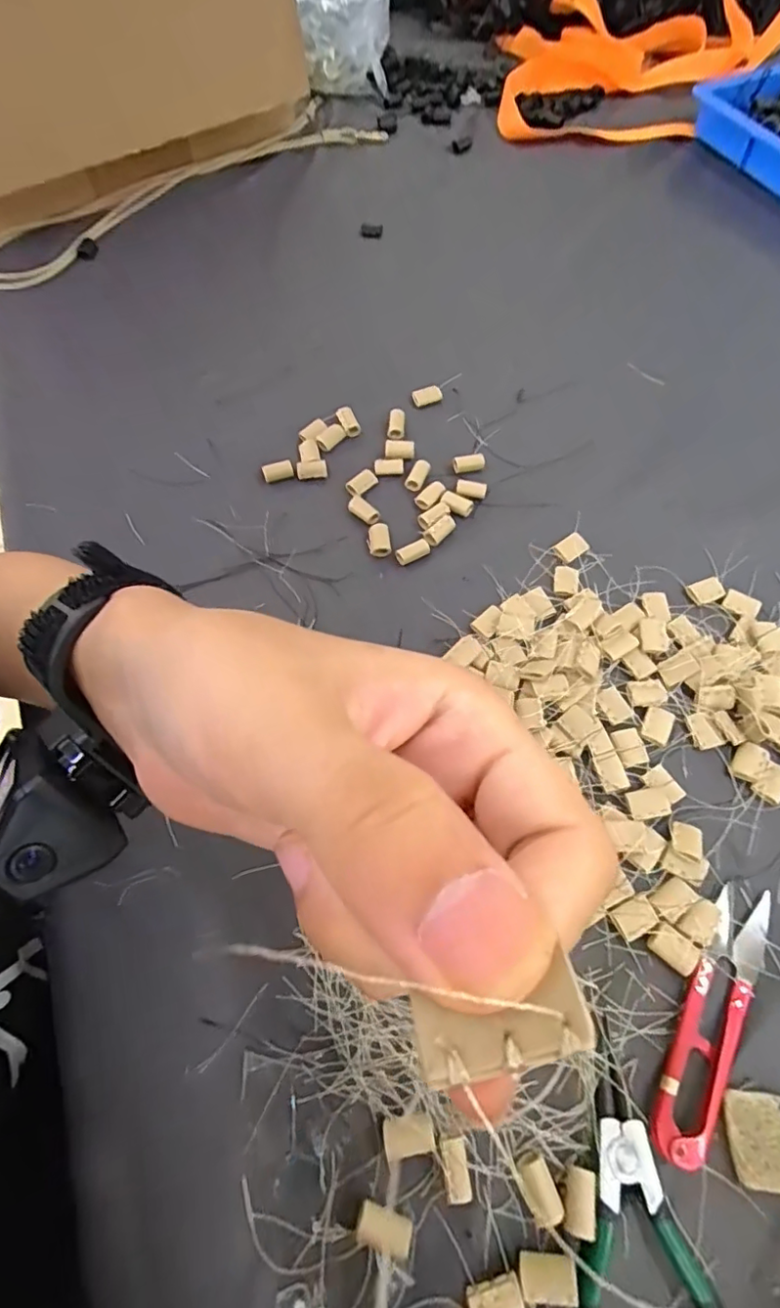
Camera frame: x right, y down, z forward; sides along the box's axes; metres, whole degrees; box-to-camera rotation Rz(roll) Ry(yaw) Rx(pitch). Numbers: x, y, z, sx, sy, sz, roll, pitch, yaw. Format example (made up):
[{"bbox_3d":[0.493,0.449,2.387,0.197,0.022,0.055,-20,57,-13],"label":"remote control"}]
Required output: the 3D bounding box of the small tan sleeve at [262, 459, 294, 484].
[{"bbox_3d":[-0.078,-0.128,0.394,0.021,0.010,0.007,-14,64,-5],"label":"small tan sleeve"}]

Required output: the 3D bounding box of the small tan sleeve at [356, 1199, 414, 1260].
[{"bbox_3d":[-0.002,0.220,0.216,0.021,0.009,0.011,15,65,10],"label":"small tan sleeve"}]

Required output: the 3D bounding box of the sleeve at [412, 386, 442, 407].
[{"bbox_3d":[0.028,-0.197,0.431,0.024,0.008,0.013,-26,65,-10],"label":"sleeve"}]

